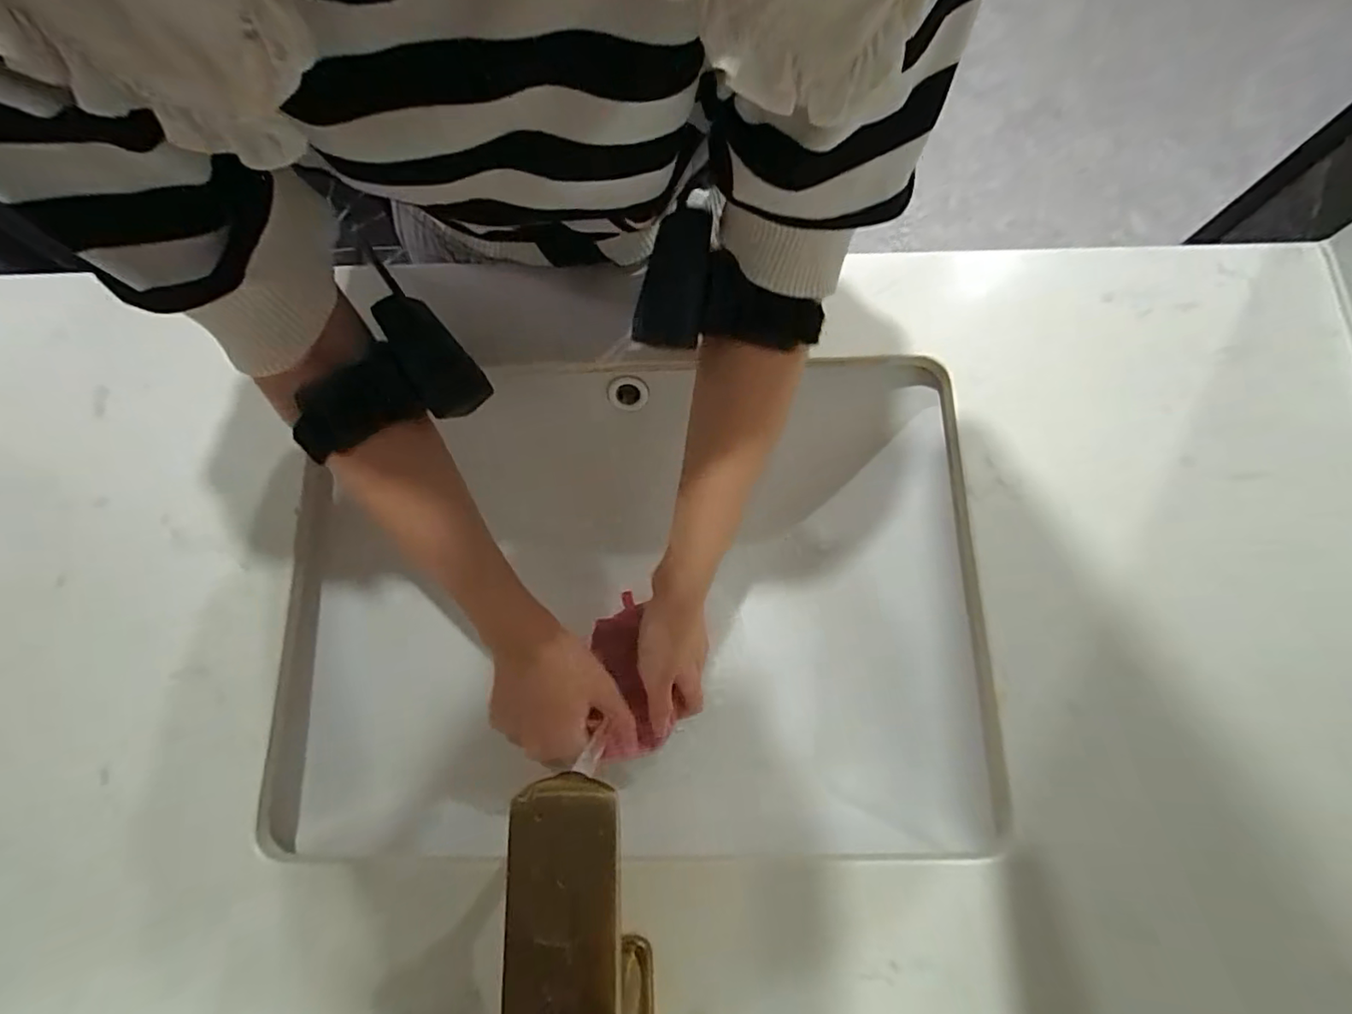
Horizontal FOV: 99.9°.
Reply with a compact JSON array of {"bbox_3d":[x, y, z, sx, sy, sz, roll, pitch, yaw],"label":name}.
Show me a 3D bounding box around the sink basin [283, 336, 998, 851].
[{"bbox_3d":[-0.024,0.076,0.424,0.426,0.141,0.311,0,76,1],"label":"sink basin"}]

